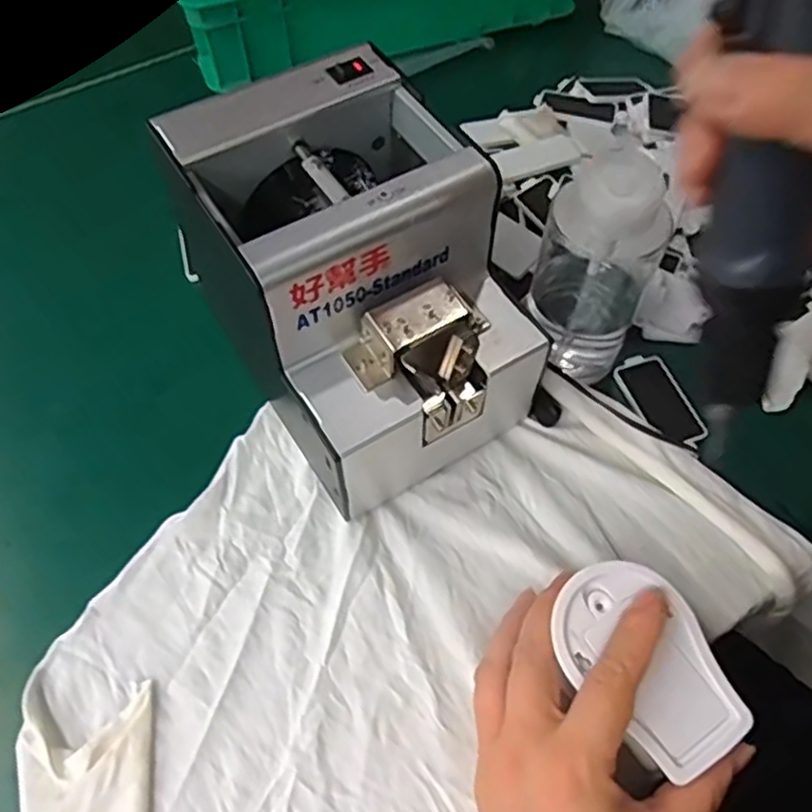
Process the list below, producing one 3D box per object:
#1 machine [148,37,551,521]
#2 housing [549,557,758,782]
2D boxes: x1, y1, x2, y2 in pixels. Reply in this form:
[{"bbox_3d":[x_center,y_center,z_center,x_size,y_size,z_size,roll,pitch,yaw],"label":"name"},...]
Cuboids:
[{"bbox_3d":[-0.025,-0.064,0.378,0.131,0.141,0.178,-33,66,-18],"label":"machine"},{"bbox_3d":[0.102,0.109,0.303,0.058,0.011,0.086,-25,63,-14],"label":"housing"}]

